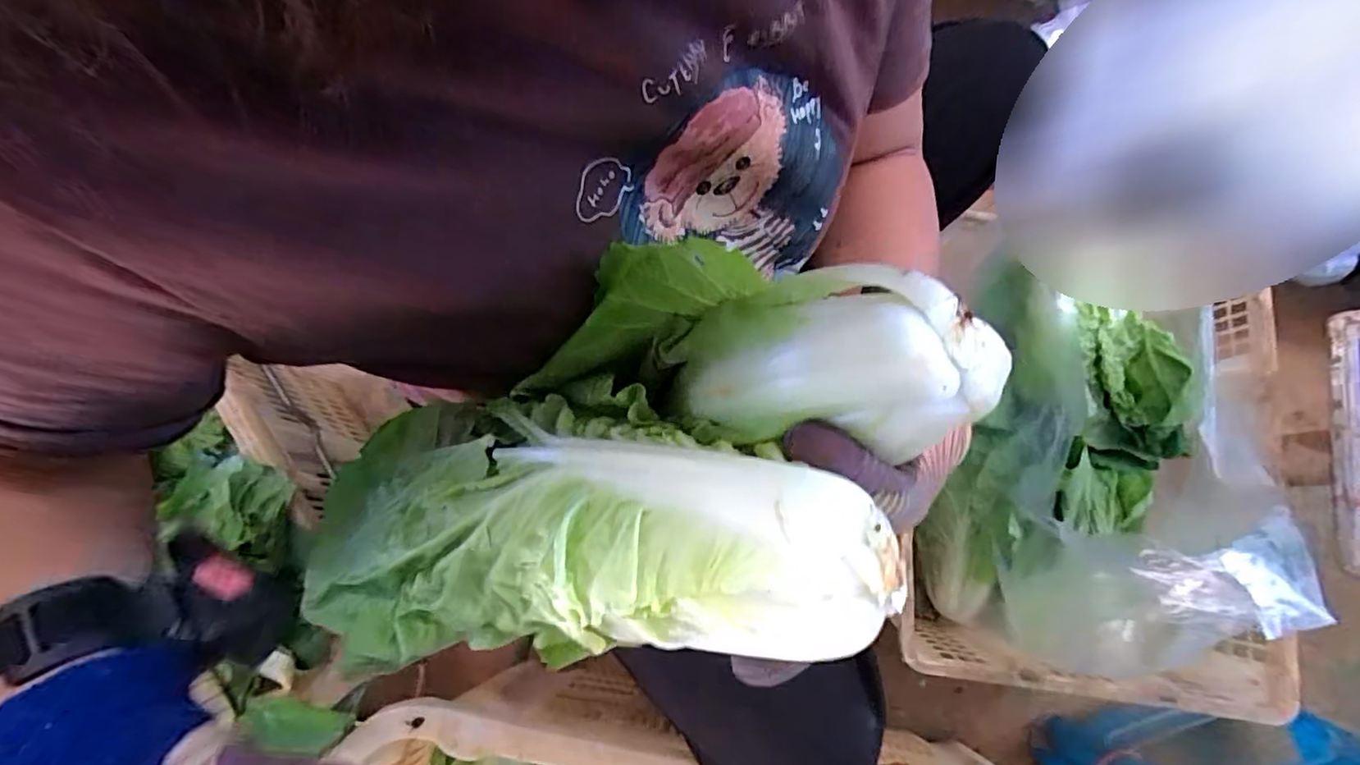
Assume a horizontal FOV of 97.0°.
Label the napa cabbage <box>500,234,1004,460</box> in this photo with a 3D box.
[{"bbox_3d":[0.017,-0.011,0.221,0.172,0.048,0.060,6,74,36],"label":"napa cabbage"}]

